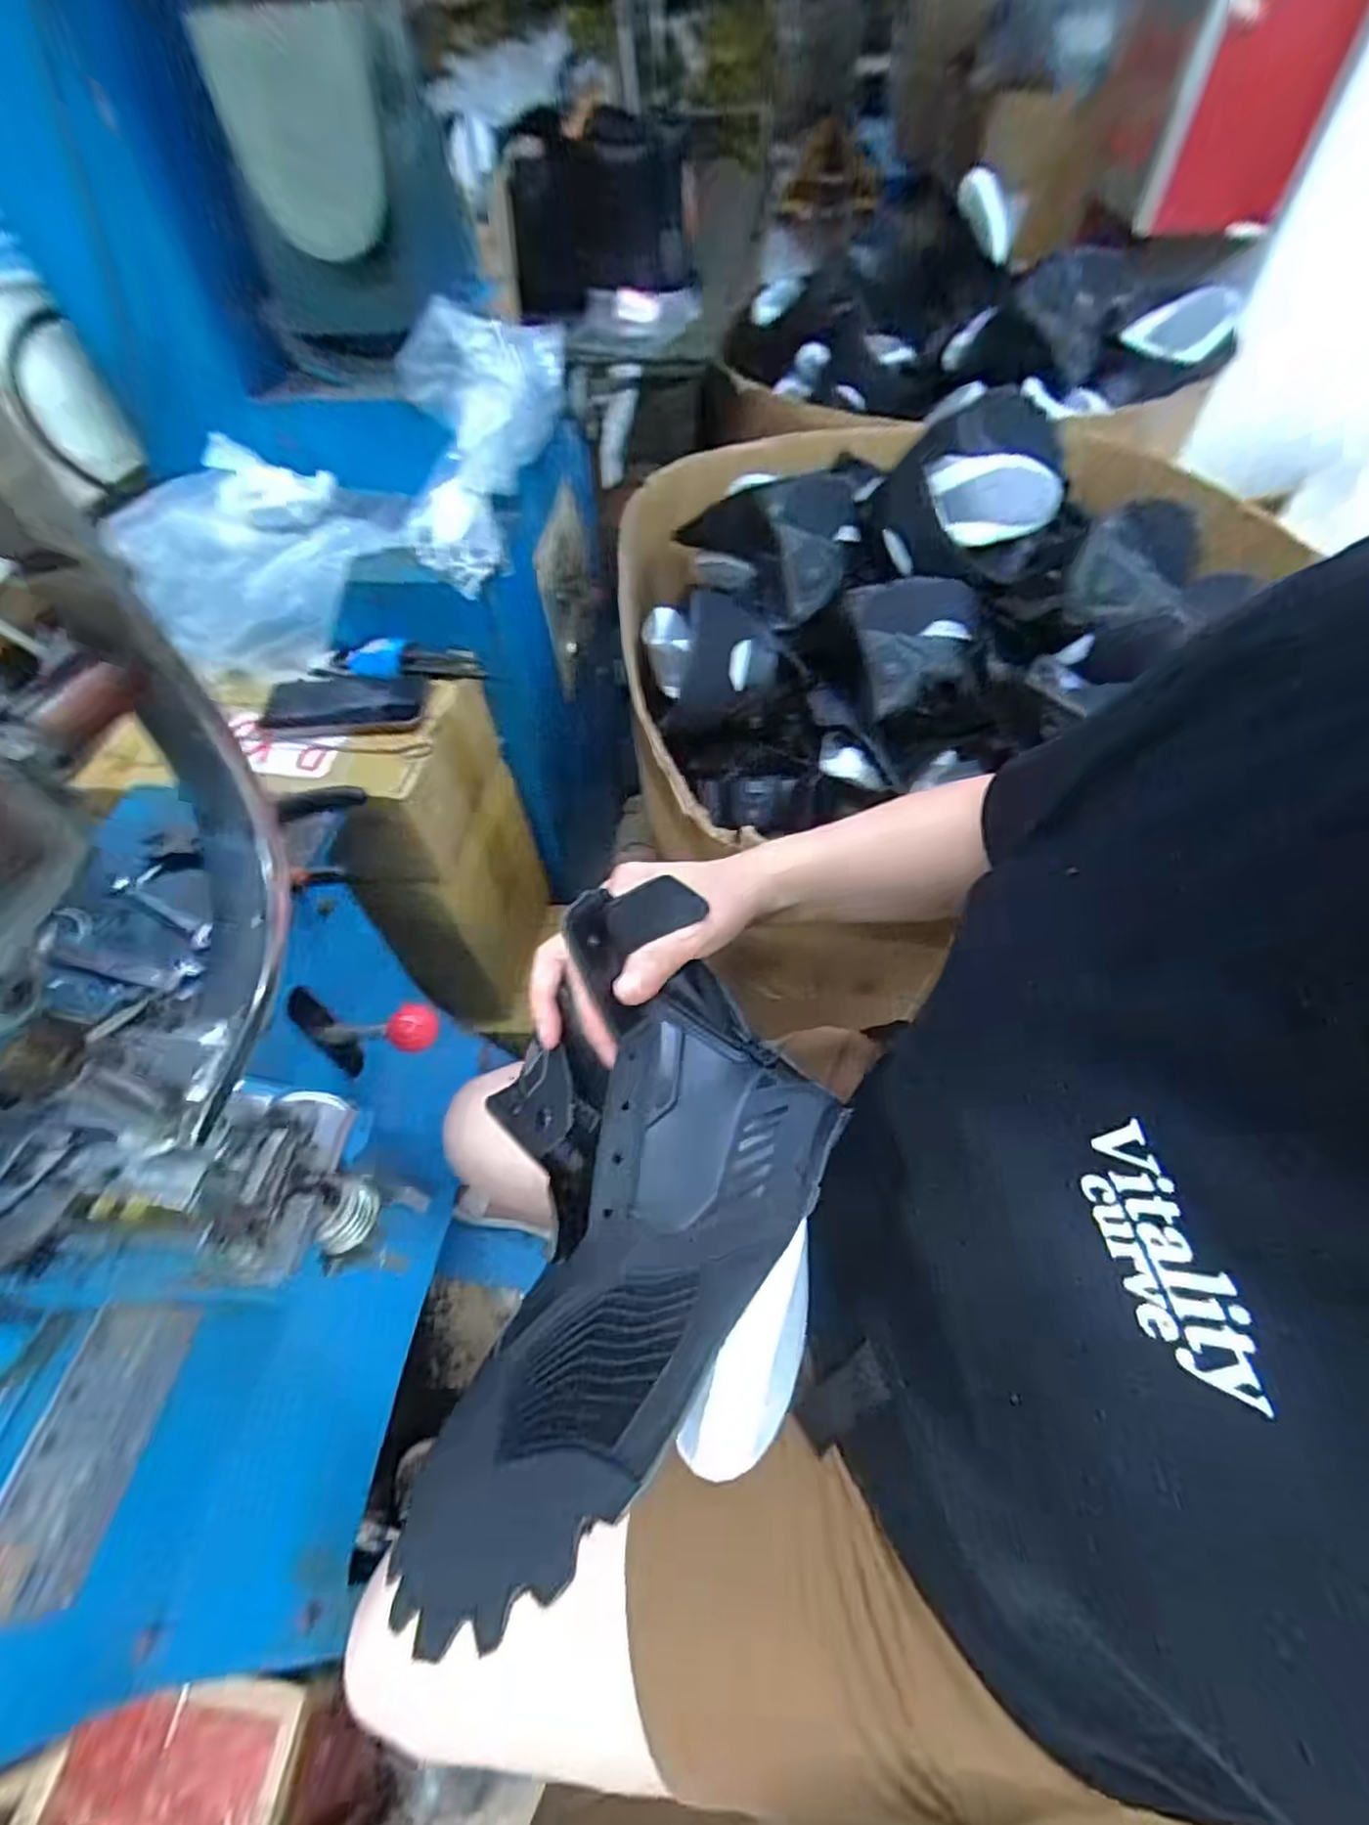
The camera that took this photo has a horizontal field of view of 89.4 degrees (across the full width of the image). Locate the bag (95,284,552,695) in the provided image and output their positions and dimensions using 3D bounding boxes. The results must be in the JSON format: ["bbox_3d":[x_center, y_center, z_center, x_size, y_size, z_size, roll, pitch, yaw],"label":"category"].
[{"bbox_3d":[-0.332,-0.414,0.705,0.488,0.170,0.198,-22,54,12],"label":"bag"}]

